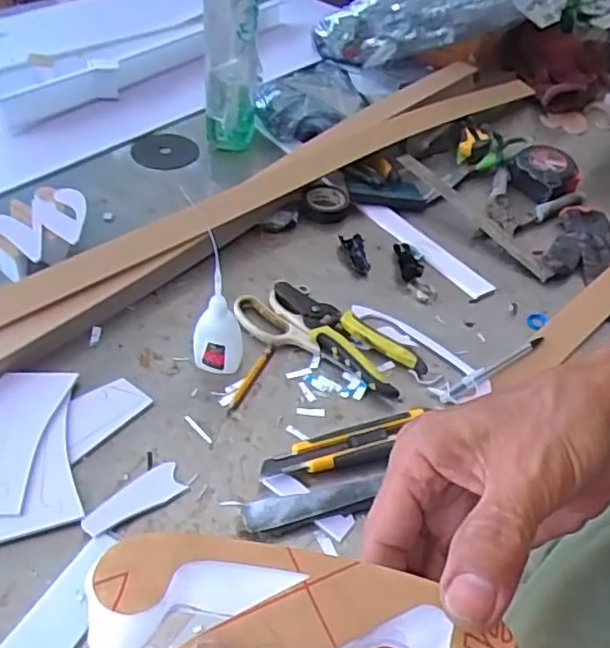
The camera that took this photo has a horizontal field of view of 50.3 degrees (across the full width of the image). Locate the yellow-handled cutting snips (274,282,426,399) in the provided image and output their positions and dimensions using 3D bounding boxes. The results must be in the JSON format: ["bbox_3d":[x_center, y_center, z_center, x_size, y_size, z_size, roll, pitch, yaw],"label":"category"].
[{"bbox_3d":[0.038,0.009,0.637,0.163,0.021,0.062,37,51,26],"label":"yellow-handled cutting snips"}]

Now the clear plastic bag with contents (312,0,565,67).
[{"bbox_3d":[0.198,-0.497,1.013,0.387,0.148,0.126,-10,40,21],"label":"clear plastic bag with contents"}]

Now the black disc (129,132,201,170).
[{"bbox_3d":[-0.186,-0.233,0.871,0.086,0.006,0.088,4,45,-4],"label":"black disc"}]

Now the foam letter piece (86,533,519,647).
[{"bbox_3d":[-0.008,0.111,0.209,0.128,0.053,0.062,18,43,-13],"label":"foam letter piece"}]

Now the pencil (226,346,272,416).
[{"bbox_3d":[-0.050,0.050,0.598,0.009,0.005,0.089,20,46,12],"label":"pencil"}]

